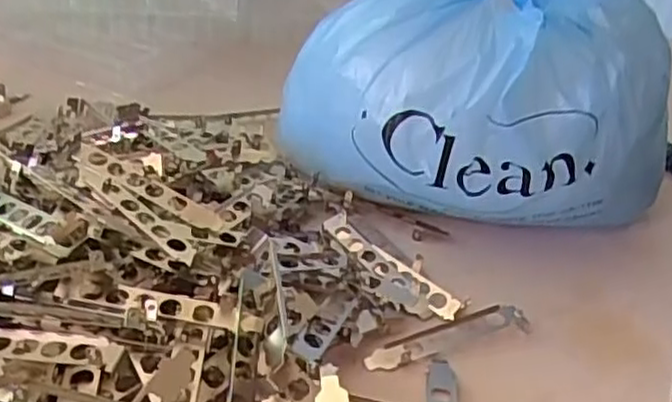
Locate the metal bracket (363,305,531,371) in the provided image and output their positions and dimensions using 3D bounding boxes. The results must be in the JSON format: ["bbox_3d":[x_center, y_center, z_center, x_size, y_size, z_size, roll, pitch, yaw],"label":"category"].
[{"bbox_3d":[0.075,0.091,0.502,0.123,0.014,0.025,-9,36,-24],"label":"metal bracket"}]

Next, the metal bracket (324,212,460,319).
[{"bbox_3d":[0.039,0.048,0.547,0.028,0.011,0.130,-18,40,-34],"label":"metal bracket"}]

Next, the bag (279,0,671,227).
[{"bbox_3d":[0.115,-0.098,0.591,0.236,0.223,0.226,-11,37,-26],"label":"bag"}]

